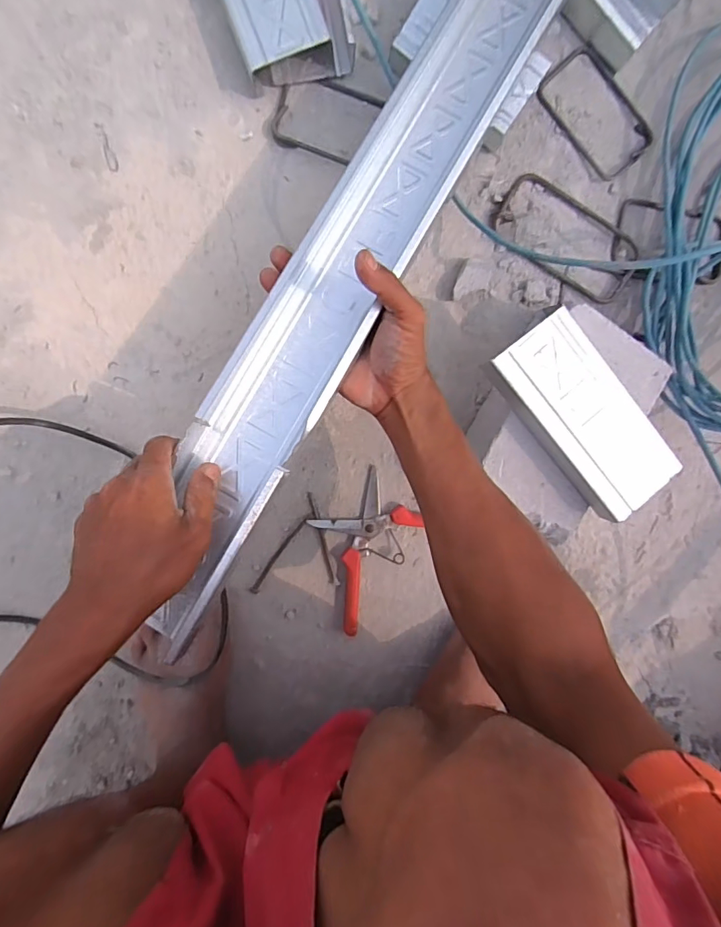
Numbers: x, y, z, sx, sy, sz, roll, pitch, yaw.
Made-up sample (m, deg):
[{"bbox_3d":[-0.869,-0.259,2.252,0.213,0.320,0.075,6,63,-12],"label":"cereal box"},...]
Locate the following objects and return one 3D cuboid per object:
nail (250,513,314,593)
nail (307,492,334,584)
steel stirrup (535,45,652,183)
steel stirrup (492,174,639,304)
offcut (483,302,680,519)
[{"bbox_3d":[-0.081,0.090,0.487,0.010,0.004,0.099,35,92,-9],"label":"nail"},{"bbox_3d":[-0.040,0.076,0.489,0.007,0.004,0.097,-13,98,-5],"label":"nail"},{"bbox_3d":[0.234,-0.345,0.475,0.070,0.008,0.118,-42,99,-1],"label":"steel stirrup"},{"bbox_3d":[0.210,-0.227,0.484,0.159,0.009,0.082,28,93,-9],"label":"steel stirrup"},{"bbox_3d":[0.188,-0.039,0.410,0.079,0.030,0.175,-43,100,0],"label":"offcut"}]

